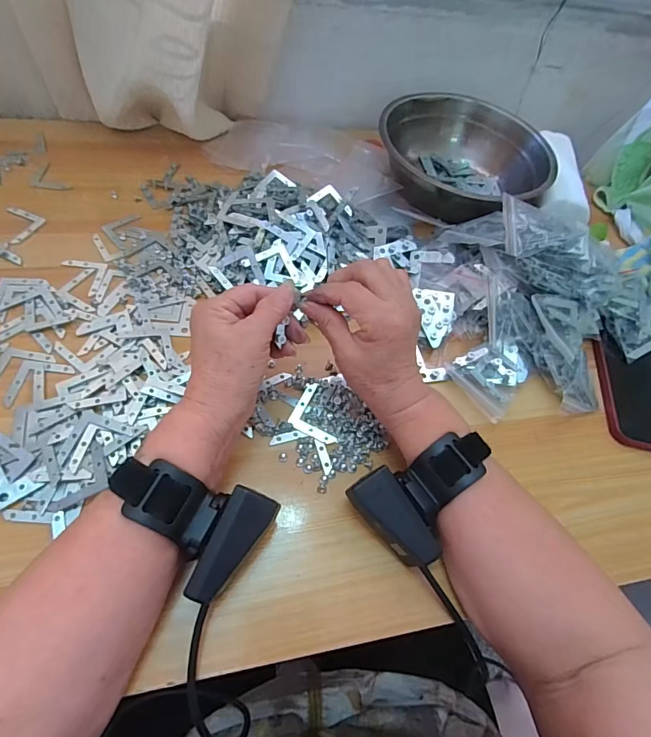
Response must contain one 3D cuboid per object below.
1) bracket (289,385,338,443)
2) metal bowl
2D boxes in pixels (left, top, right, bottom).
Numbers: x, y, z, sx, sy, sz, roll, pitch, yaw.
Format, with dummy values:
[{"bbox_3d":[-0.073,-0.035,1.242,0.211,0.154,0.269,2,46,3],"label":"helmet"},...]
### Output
[{"bbox_3d":[-0.014,0.040,0.347,0.032,0.006,0.054,-14,62,-16],"label":"bracket"},{"bbox_3d":[0.164,-0.257,0.515,0.190,0.071,0.188,4,58,-6],"label":"metal bowl"}]

